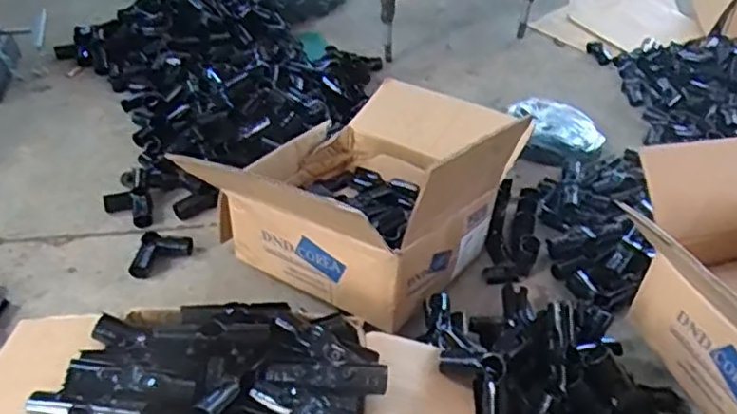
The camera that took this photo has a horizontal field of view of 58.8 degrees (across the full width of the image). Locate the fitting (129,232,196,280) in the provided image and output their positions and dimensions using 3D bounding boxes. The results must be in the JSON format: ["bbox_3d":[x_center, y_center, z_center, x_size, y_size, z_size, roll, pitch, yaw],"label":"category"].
[{"bbox_3d":[-0.345,0.075,1.078,0.109,0.033,0.073,-23,46,-25],"label":"fitting"}]

